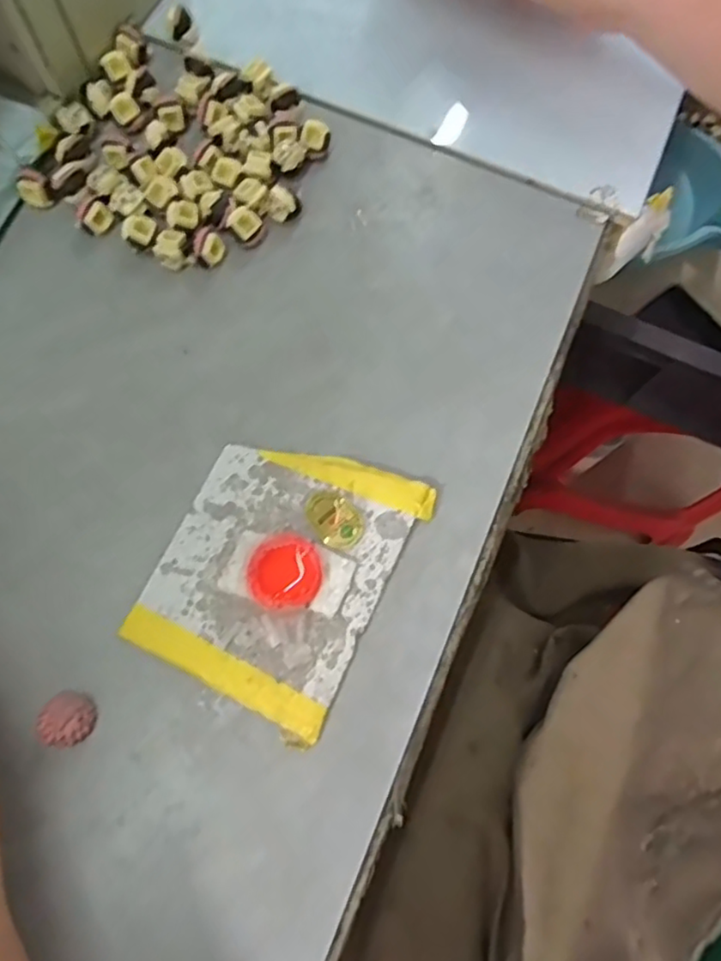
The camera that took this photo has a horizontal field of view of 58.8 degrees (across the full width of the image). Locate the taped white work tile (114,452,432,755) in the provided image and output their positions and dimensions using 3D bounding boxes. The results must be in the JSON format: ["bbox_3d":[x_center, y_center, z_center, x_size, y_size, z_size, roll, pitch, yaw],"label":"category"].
[{"bbox_3d":[-0.034,0.035,0.267,0.088,0.008,0.110,26,76,5],"label":"taped white work tile"}]

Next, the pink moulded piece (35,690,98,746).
[{"bbox_3d":[-0.113,0.092,0.246,0.019,0.008,0.019,0,75,-2],"label":"pink moulded piece"}]

